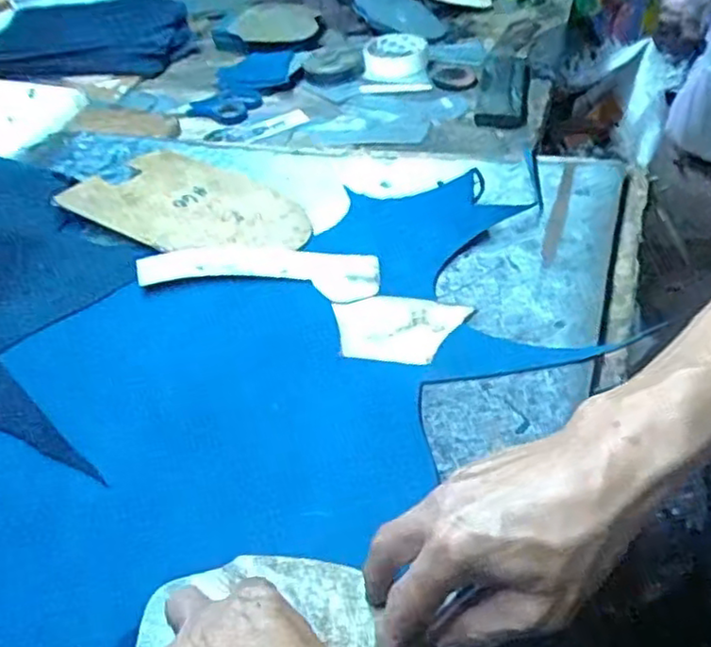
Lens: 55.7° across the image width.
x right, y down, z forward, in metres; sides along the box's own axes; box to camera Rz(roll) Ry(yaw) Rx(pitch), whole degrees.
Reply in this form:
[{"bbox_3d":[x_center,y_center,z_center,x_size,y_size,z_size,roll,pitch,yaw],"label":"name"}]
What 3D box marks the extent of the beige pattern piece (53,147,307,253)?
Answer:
[{"bbox_3d":[-0.153,-0.118,0.661,0.240,0.013,0.142,23,48,23],"label":"beige pattern piece"}]

